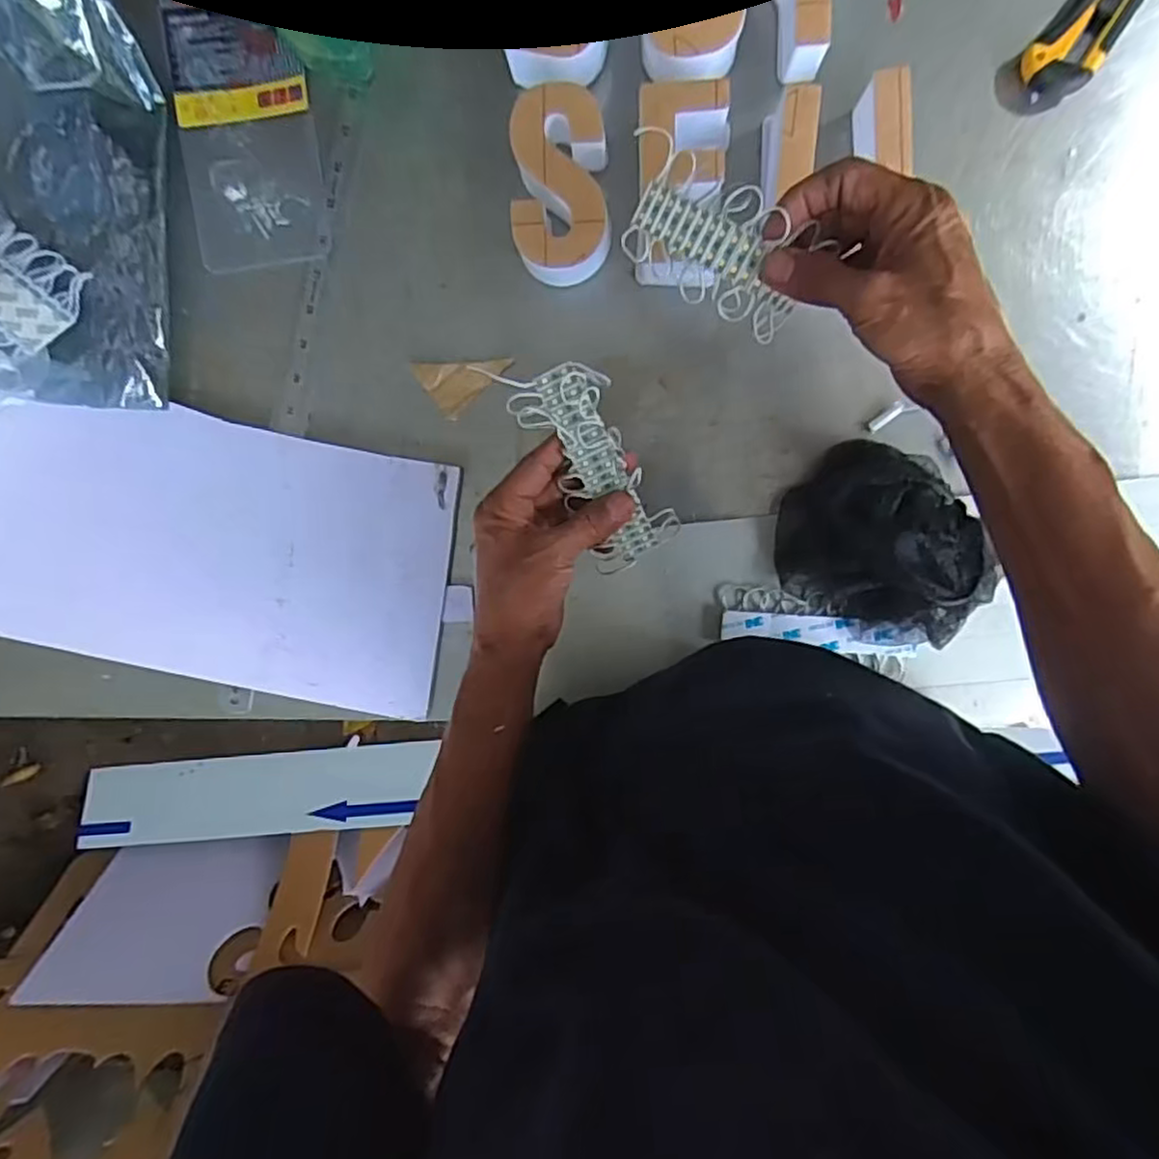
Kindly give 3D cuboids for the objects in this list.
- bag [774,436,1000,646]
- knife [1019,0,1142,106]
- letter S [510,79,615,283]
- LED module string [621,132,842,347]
[{"bbox_3d":[0.209,-0.021,0.480,0.140,0.059,0.114,33,99,0],"label":"bag"},{"bbox_3d":[0.343,-0.376,0.445,0.042,0.020,0.146,39,99,-1],"label":"knife"},{"bbox_3d":[-0.011,-0.260,0.475,0.066,0.045,0.116,-3,97,5],"label":"letter S"},{"bbox_3d":[0.076,-0.187,0.389,0.108,0.028,0.058,38,119,9],"label":"LED module string"}]

